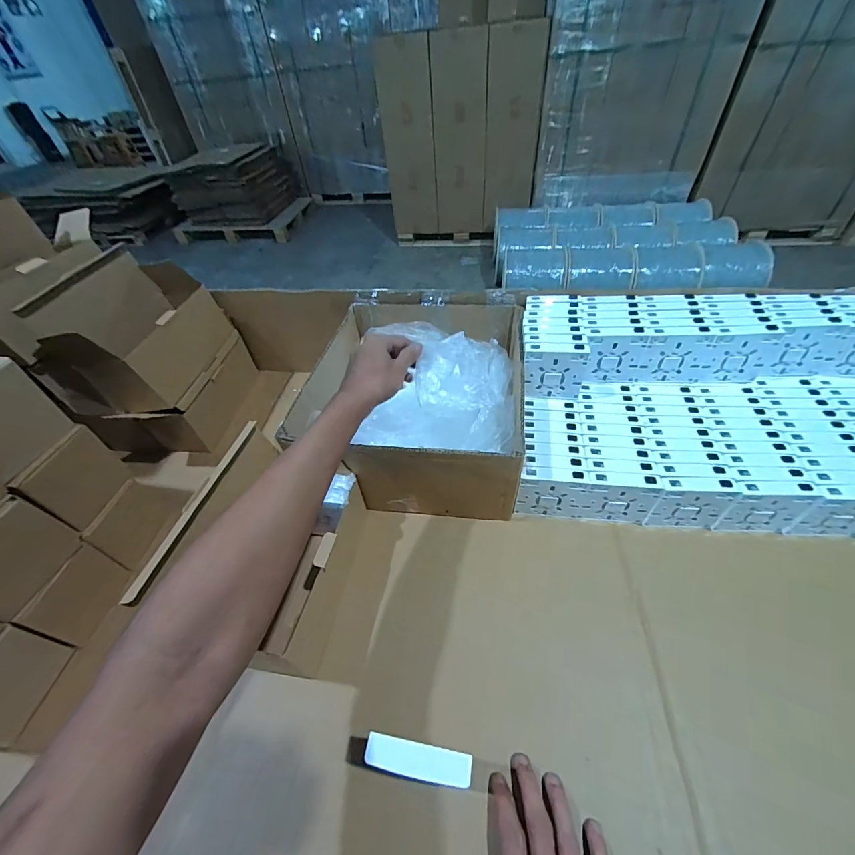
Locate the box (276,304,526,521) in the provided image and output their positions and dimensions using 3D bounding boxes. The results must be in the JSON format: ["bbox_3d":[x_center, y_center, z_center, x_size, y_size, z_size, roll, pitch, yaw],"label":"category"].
[{"bbox_3d":[-0.010,-0.059,0.574,0.281,0.185,0.318,3,48,7],"label":"box"}]

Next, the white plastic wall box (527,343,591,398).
[{"bbox_3d":[0.183,-0.081,0.543,0.084,0.086,0.022,1,44,9],"label":"white plastic wall box"}]

